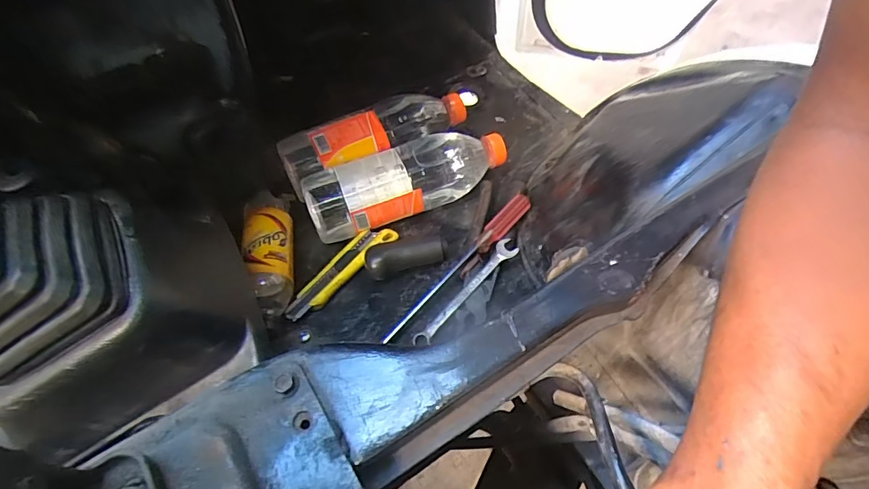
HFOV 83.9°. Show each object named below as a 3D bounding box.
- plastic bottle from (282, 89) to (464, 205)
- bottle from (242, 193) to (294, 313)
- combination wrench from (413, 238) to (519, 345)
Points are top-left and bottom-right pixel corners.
[{"bbox_3d":[-0.072,-0.138,0.638,0.254,0.071,0.086,-22,55,-12],"label":"plastic bottle"},{"bbox_3d":[-0.191,0.003,0.559,0.054,0.053,0.163,-10,53,-3],"label":"bottle"},{"bbox_3d":[0.033,0.050,0.516,0.153,0.008,0.023,-43,58,-17],"label":"combination wrench"}]

